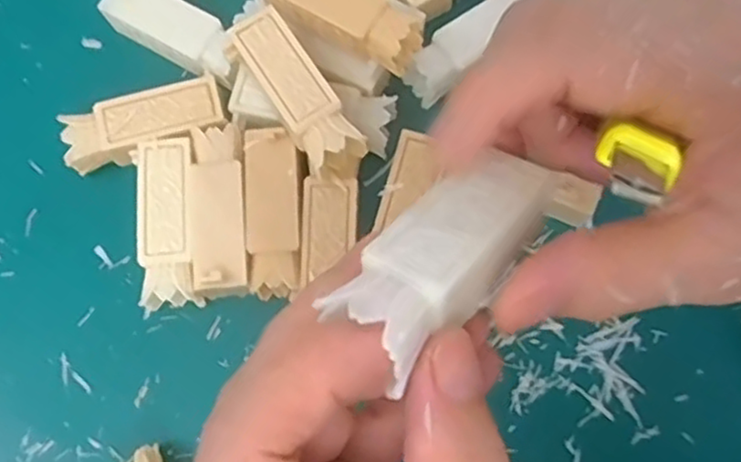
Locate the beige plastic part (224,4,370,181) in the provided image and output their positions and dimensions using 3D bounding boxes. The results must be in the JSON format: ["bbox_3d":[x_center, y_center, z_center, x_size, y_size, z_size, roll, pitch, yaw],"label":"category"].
[{"bbox_3d":[-0.026,-0.048,0.250,0.022,0.020,0.063,-35,79,-7],"label":"beige plastic part"}]

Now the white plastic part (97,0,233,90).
[{"bbox_3d":[-0.077,-0.078,0.276,0.060,0.022,0.023,31,80,7],"label":"white plastic part"}]

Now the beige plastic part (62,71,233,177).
[{"bbox_3d":[-0.086,-0.039,0.268,0.060,0.020,0.024,-18,78,-3],"label":"beige plastic part"}]

